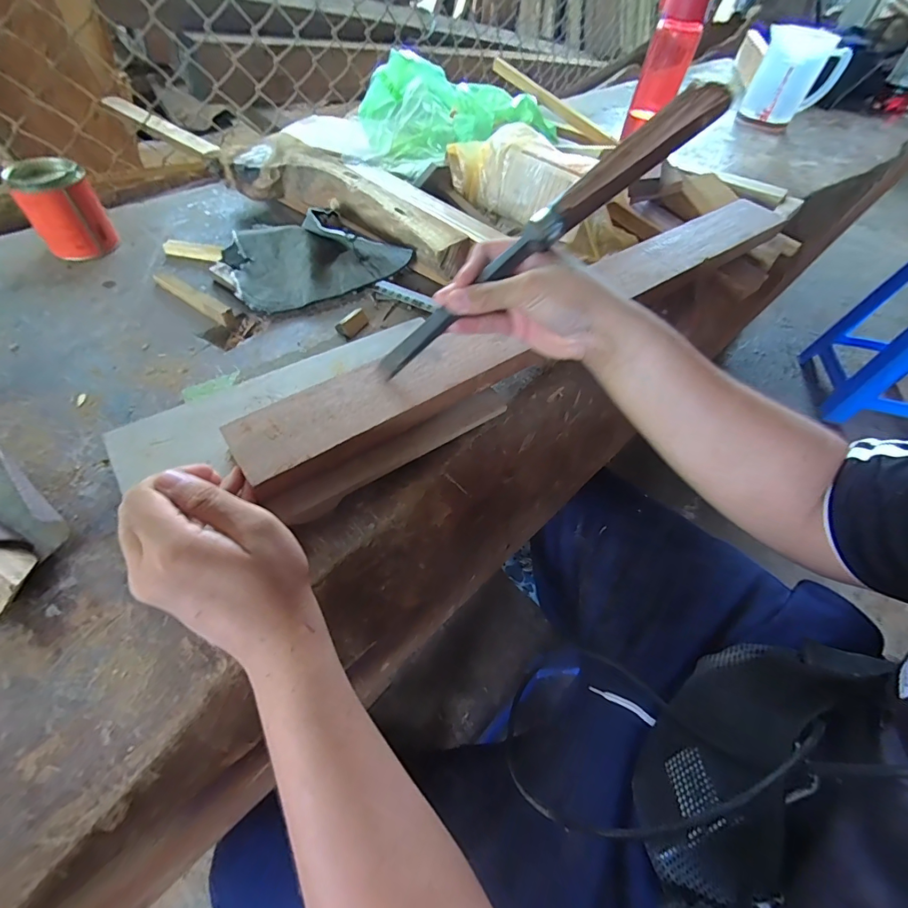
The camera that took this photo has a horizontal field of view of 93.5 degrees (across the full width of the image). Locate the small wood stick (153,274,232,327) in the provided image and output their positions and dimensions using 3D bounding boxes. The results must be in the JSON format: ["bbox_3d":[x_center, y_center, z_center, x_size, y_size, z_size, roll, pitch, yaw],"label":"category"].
[{"bbox_3d":[-0.298,-0.182,0.486,0.123,0.013,0.020,31,57,17],"label":"small wood stick"}]

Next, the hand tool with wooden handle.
[{"bbox_3d":[0.059,-0.161,0.326,0.311,0.024,0.024,-37,57,13],"label":"hand tool with wooden handle"}]

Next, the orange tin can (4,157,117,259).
[{"bbox_3d":[-0.458,-0.287,0.506,0.072,0.089,0.069,-25,59,-22],"label":"orange tin can"}]

